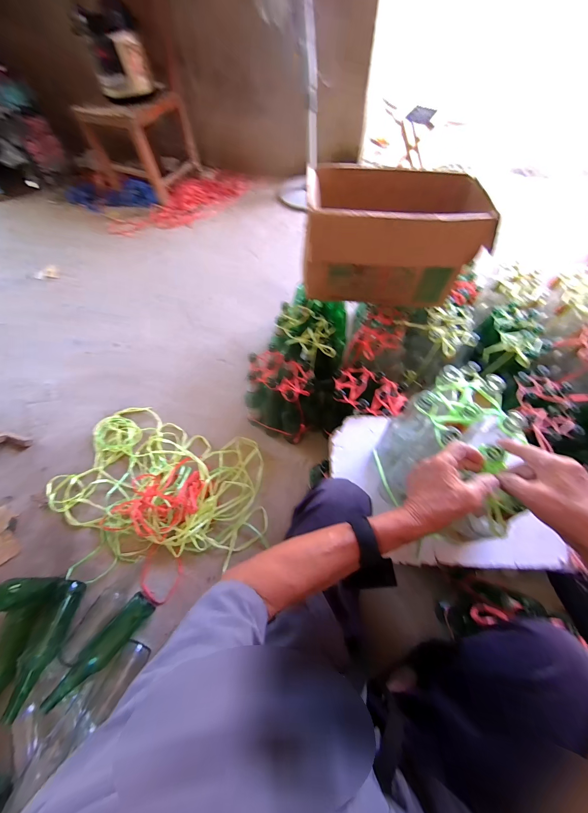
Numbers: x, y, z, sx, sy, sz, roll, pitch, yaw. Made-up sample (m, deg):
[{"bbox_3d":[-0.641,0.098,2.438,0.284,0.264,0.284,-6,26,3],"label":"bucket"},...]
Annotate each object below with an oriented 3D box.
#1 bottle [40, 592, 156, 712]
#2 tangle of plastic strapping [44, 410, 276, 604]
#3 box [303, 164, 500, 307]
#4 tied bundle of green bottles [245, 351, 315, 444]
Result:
[{"bbox_3d":[-0.468,0.594,0.702,0.071,0.059,0.267,34,67,19],"label":"bottle"},{"bbox_3d":[-0.432,0.258,0.882,0.667,0.091,0.504,17,63,12],"label":"tangle of plastic strapping"},{"bbox_3d":[0.285,-0.498,0.858,0.473,0.262,0.280,6,61,6],"label":"box"},{"bbox_3d":[-0.037,-0.027,0.919,0.204,0.240,0.182,21,64,14],"label":"tied bundle of green bottles"}]

